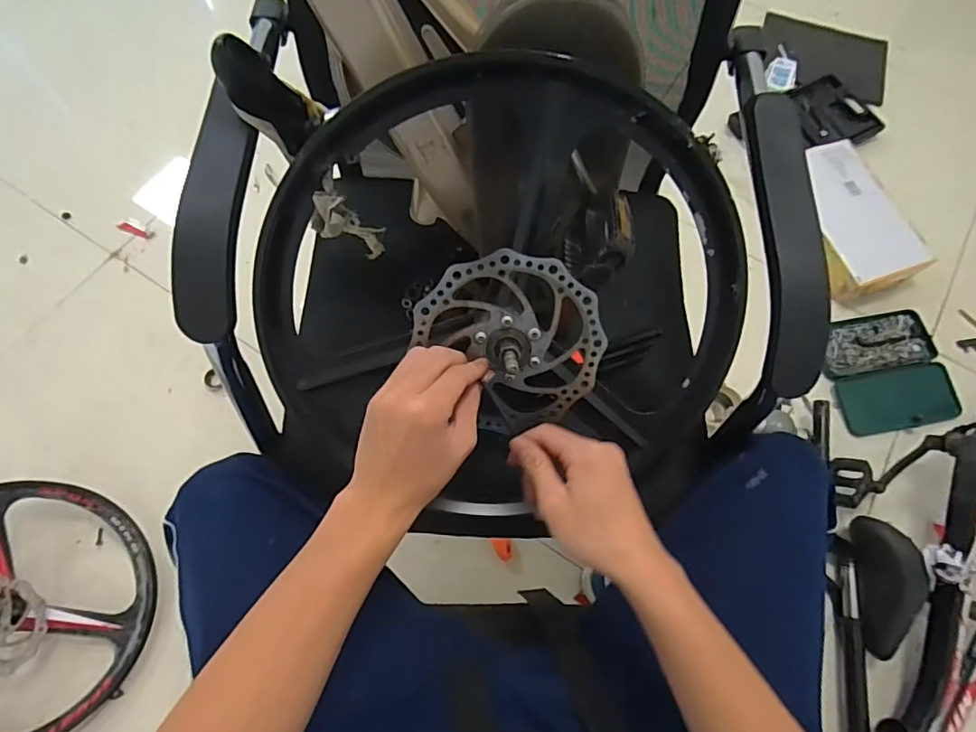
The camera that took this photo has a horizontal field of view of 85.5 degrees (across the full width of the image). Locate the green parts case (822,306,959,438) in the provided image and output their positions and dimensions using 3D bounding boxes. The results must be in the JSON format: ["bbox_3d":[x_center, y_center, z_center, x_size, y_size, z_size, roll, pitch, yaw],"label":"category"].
[{"bbox_3d":[0.835,0.007,1.100,0.245,0.031,0.247,-6,69,-5],"label":"green parts case"}]

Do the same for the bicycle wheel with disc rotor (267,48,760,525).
[{"bbox_3d":[0.016,-0.041,0.453,0.407,0.098,0.382,0,108,0],"label":"bicycle wheel with disc rotor"}]

